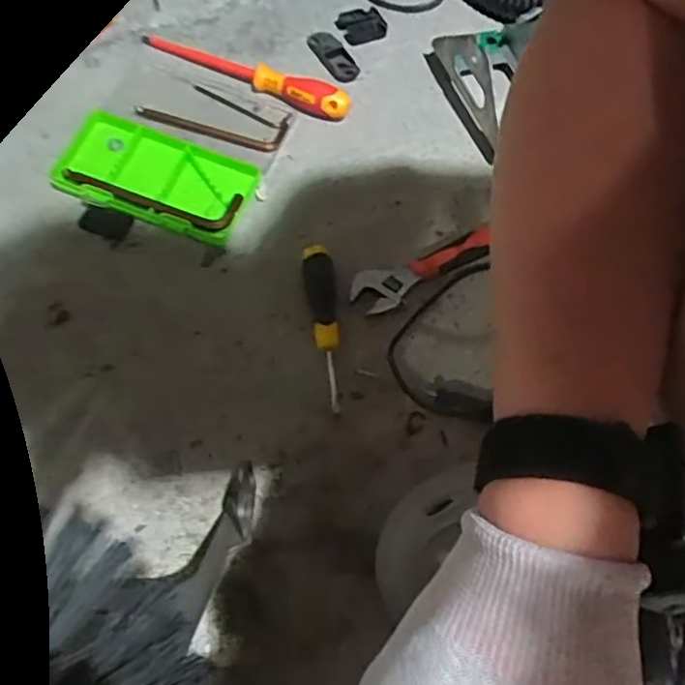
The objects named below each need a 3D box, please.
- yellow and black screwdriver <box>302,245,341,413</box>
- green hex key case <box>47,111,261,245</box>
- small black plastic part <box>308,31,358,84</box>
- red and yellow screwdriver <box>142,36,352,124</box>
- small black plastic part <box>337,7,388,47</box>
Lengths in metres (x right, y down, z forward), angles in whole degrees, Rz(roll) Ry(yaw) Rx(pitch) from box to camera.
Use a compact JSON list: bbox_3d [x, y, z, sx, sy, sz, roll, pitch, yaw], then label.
[{"bbox_3d":[-0.012,-0.017,0.604,0.027,0.025,0.155,-8,63,-9],"label":"yellow and black screwdriver"},{"bbox_3d":[-0.186,-0.164,0.661,0.187,0.021,0.097,18,63,6],"label":"green hex key case"},{"bbox_3d":[-0.010,-0.331,0.763,0.037,0.013,0.084,-26,68,-16],"label":"small black plastic part"},{"bbox_3d":[-0.104,-0.299,0.729,0.237,0.040,0.030,25,64,9],"label":"red and yellow screwdriver"},{"bbox_3d":[0.023,-0.377,0.789,0.053,0.016,0.043,-23,67,-14],"label":"small black plastic part"}]

